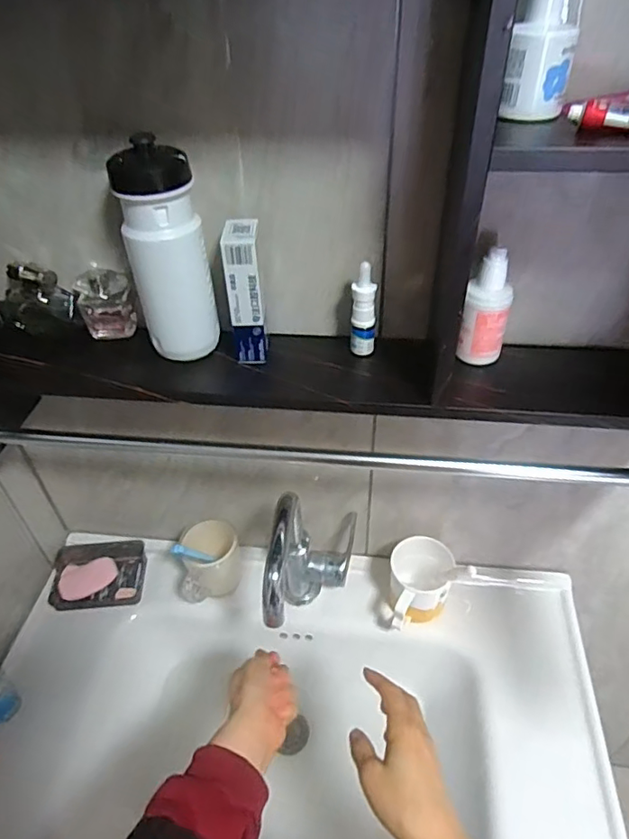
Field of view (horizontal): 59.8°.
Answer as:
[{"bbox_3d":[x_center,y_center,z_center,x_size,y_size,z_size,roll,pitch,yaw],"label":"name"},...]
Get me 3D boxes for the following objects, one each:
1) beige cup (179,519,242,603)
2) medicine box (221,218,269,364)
[{"bbox_3d":[-0.152,0.213,0.811,0.082,0.111,0.088,-1,42,1],"label":"beige cup"},{"bbox_3d":[-0.065,-0.120,0.527,0.031,0.129,0.038,-1,42,1],"label":"medicine box"}]

